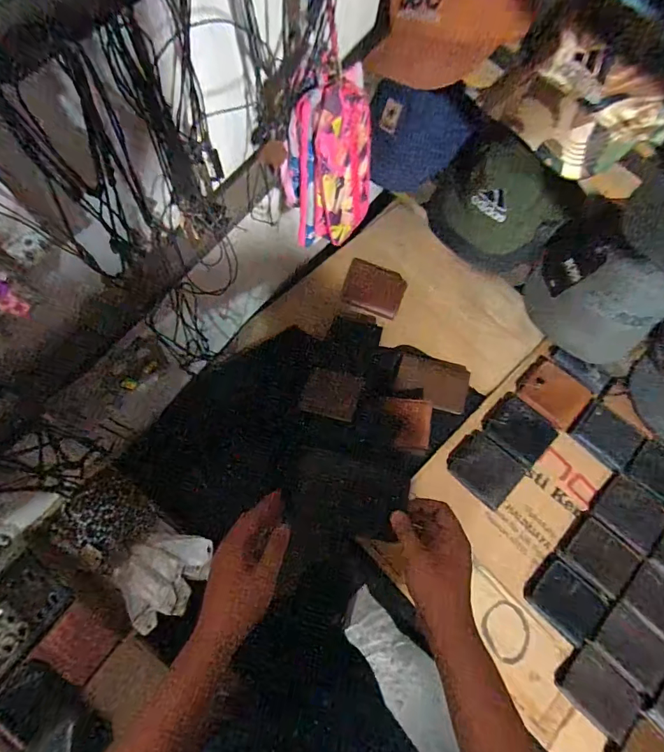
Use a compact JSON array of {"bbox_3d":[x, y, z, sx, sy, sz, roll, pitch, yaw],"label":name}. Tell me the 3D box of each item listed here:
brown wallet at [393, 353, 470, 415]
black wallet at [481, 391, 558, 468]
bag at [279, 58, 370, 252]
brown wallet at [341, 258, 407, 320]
[{"bbox_3d":[0.195,0.011,0.865,0.135,0.008,0.099,15,73,5],"label":"brown wallet"},{"bbox_3d":[0.350,0.097,0.829,0.120,0.011,0.097,38,77,11],"label":"black wallet"},{"bbox_3d":[-0.003,-0.243,0.530,0.108,0.180,0.070,-6,71,-6],"label":"bag"},{"bbox_3d":[0.089,-0.188,0.919,0.125,0.018,0.110,22,74,7],"label":"brown wallet"}]

